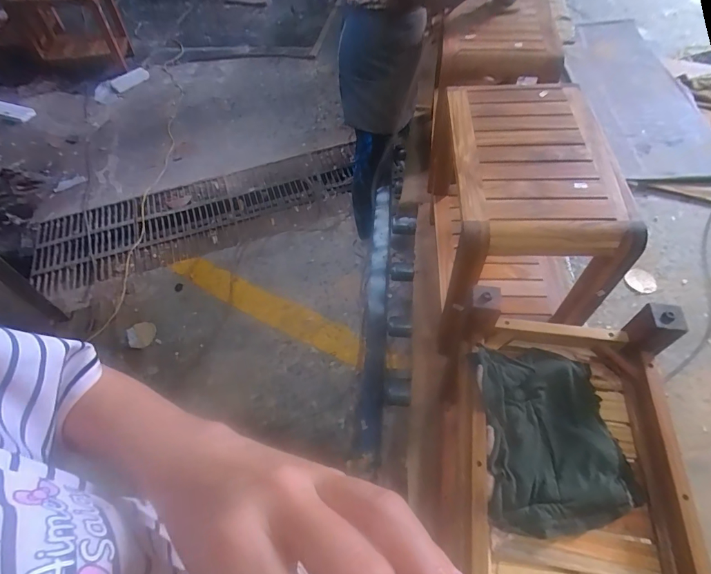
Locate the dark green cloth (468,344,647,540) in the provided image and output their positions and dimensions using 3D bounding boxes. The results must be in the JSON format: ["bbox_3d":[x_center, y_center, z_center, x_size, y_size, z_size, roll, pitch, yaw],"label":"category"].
[{"bbox_3d":[0.293,0.208,0.584,0.217,0.059,0.262,-1,54,4],"label":"dark green cloth"}]

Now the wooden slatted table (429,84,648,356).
[{"bbox_3d":[0.366,-0.167,0.934,0.319,0.385,0.505,-2,54,3],"label":"wooden slatted table"}]

